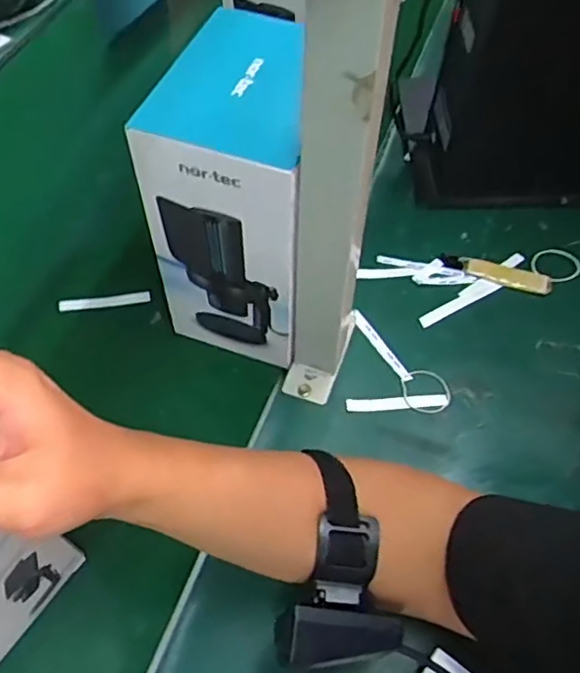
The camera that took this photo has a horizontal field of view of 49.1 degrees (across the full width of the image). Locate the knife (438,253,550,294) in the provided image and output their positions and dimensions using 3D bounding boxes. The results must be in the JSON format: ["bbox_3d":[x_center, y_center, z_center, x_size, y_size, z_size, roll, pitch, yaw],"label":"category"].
[{"bbox_3d":[0.203,-0.063,0.628,0.107,0.015,0.022,18,58,10],"label":"knife"}]

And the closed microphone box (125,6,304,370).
[{"bbox_3d":[-0.031,-0.103,0.508,0.116,0.227,0.123,17,58,9],"label":"closed microphone box"}]

